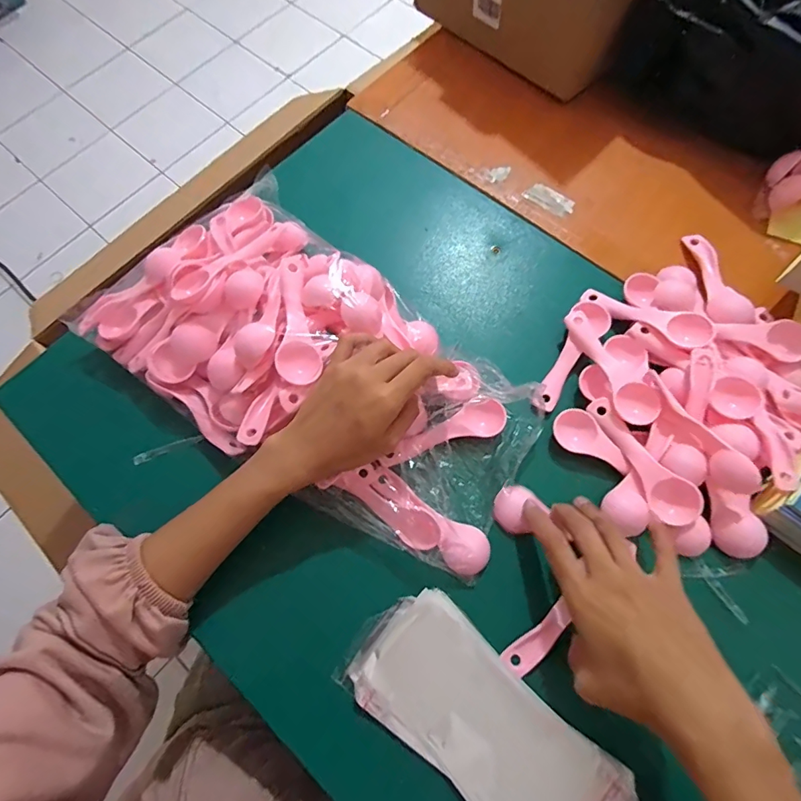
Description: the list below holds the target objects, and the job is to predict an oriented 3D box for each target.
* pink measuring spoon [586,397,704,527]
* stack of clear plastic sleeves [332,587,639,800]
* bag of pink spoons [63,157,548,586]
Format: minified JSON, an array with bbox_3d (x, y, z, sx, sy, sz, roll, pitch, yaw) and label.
[{"bbox_3d":[0.193,0.047,0.361,0.031,0.016,0.113,-29,73,-8],"label":"pink measuring spoon"},{"bbox_3d":[0.057,0.226,0.306,0.194,0.023,0.089,41,77,14],"label":"stack of clear plastic sleeves"},{"bbox_3d":[-0.068,-0.039,0.380,0.384,0.068,0.200,34,72,5],"label":"bag of pink spoons"}]

